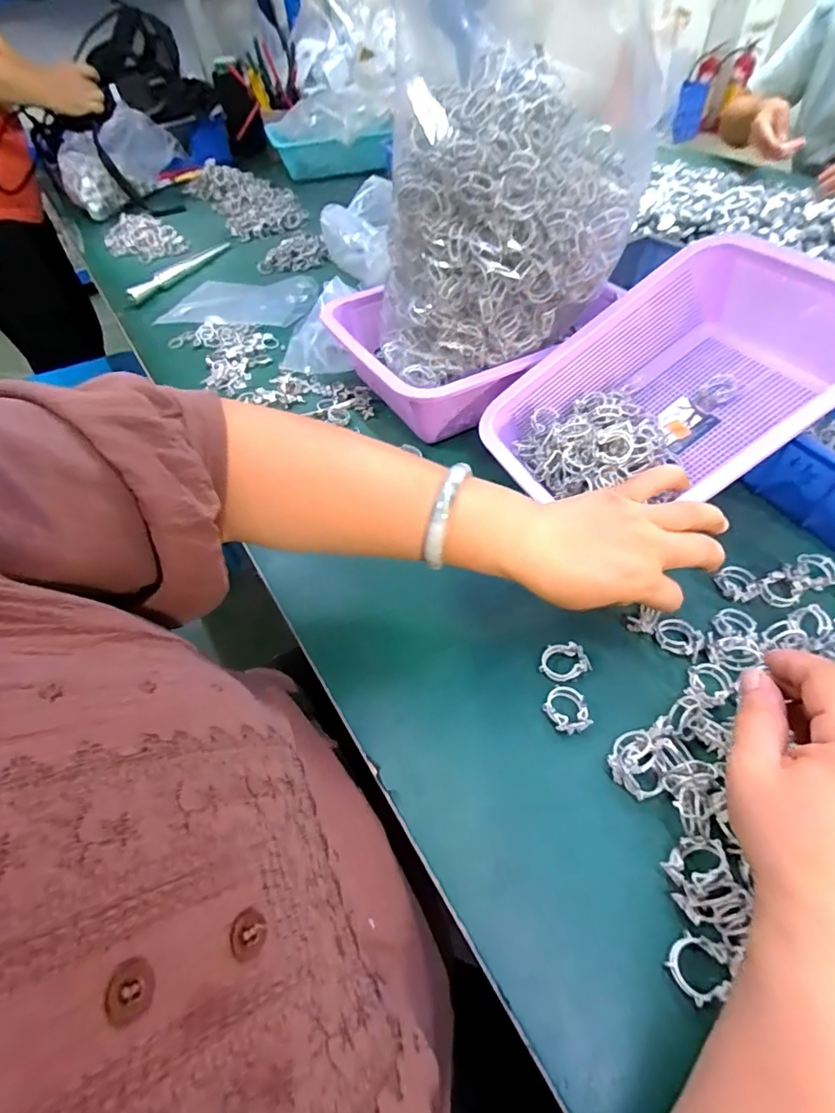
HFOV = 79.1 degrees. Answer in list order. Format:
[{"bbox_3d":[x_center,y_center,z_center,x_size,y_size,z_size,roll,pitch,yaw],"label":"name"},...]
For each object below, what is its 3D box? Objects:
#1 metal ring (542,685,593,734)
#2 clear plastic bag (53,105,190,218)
[{"bbox_3d":[0.096,0.099,0.328,0.026,0.011,0.030,-9,52,-1],"label":"metal ring"},{"bbox_3d":[-0.592,-0.777,0.998,0.122,0.143,0.235,30,58,24],"label":"clear plastic bag"}]

